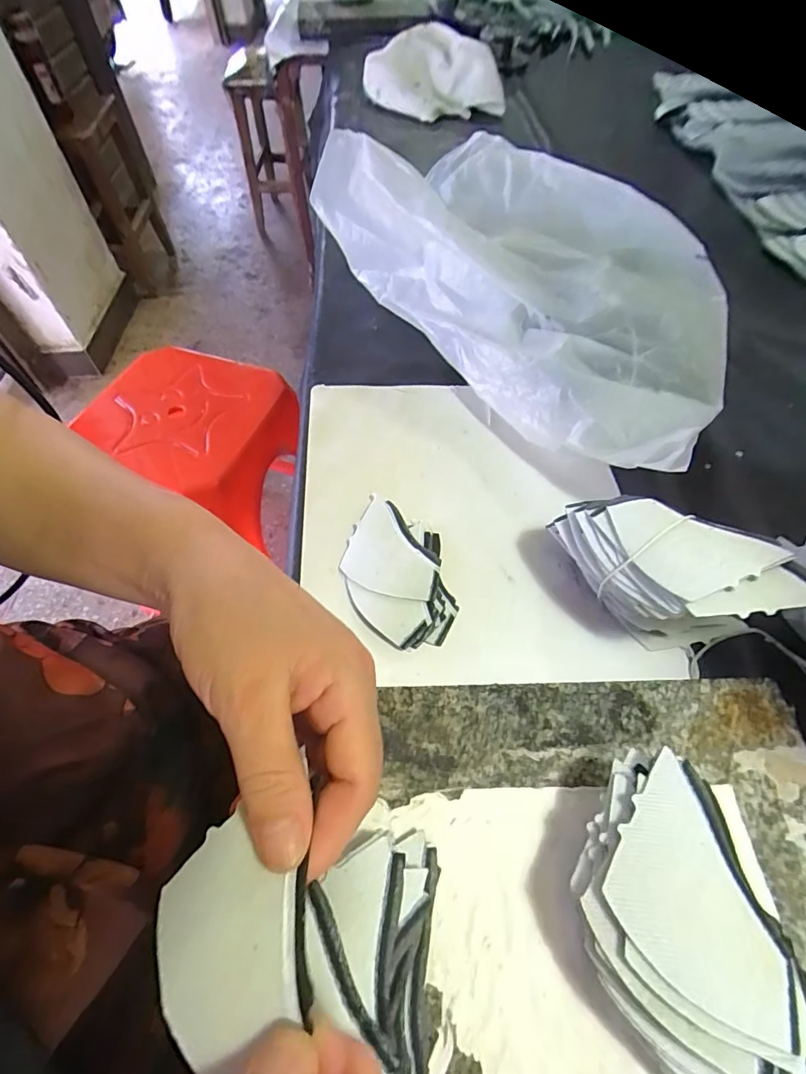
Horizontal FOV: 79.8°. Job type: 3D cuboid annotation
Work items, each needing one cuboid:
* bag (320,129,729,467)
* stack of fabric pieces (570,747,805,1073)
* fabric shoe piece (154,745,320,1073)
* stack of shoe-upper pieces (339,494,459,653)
[{"bbox_3d":[0.126,-0.244,0.468,0.224,0.126,0.462,-29,59,-19],"label":"bag"},{"bbox_3d":[0.109,0.160,0.205,0.072,0.053,0.113,-13,58,-8],"label":"stack of fabric pieces"},{"bbox_3d":[-0.053,0.131,0.163,0.065,0.009,0.065,-27,50,3],"label":"fabric shoe piece"},{"bbox_3d":[-0.006,0.022,0.350,0.071,0.014,0.118,-9,55,-6],"label":"stack of shoe-upper pieces"}]

